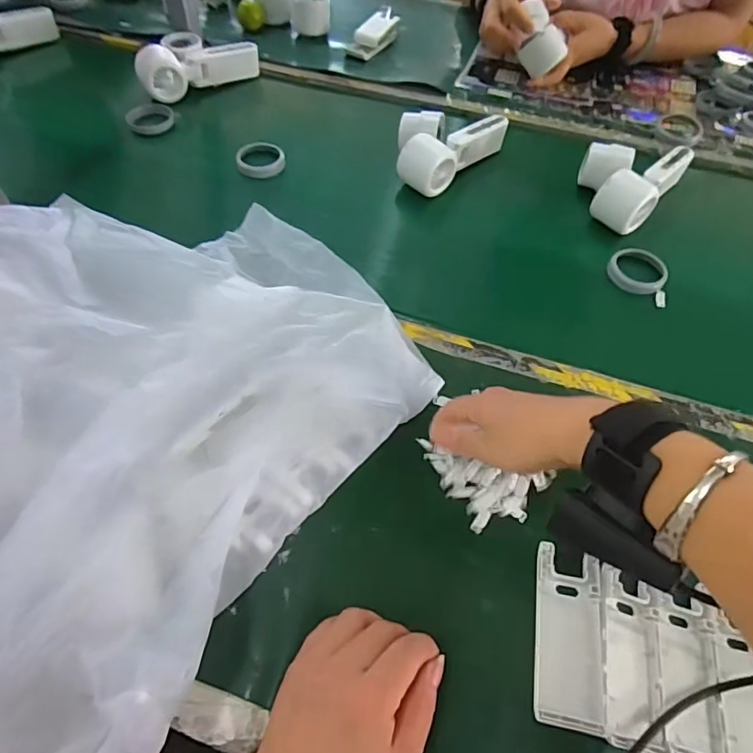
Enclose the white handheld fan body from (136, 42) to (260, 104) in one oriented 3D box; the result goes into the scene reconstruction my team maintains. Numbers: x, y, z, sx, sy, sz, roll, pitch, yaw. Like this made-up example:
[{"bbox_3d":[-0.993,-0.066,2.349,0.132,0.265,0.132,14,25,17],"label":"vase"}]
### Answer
[{"bbox_3d":[-0.241,-0.428,0.717,0.169,0.050,0.053,-19,58,-15],"label":"white handheld fan body"}]

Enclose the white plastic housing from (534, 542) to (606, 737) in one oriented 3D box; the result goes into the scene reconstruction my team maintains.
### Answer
[{"bbox_3d":[0.121,0.162,0.325,0.039,0.015,0.101,11,55,5],"label":"white plastic housing"}]

